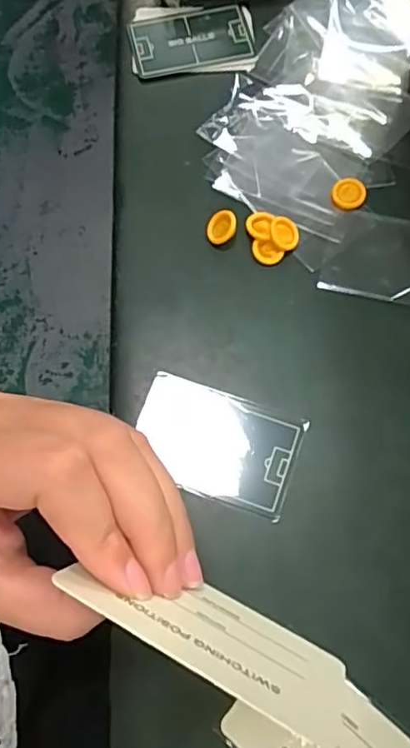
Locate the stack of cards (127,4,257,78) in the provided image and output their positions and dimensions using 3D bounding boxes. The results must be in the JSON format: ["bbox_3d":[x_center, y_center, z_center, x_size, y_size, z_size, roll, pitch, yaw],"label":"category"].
[{"bbox_3d":[-0.009,-0.236,0.406,0.086,0.008,0.060,-1,71,1],"label":"stack of cards"}]

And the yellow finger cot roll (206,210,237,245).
[{"bbox_3d":[0.010,-0.089,0.348,0.019,0.005,0.019,-1,88,25],"label":"yellow finger cot roll"}]

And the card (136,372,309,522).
[{"bbox_3d":[0.007,0.038,0.308,0.087,0.004,0.056,19,75,4],"label":"card"}]

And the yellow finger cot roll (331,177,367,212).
[{"bbox_3d":[0.090,-0.113,0.358,0.021,0.006,0.020,-1,71,2],"label":"yellow finger cot roll"}]

